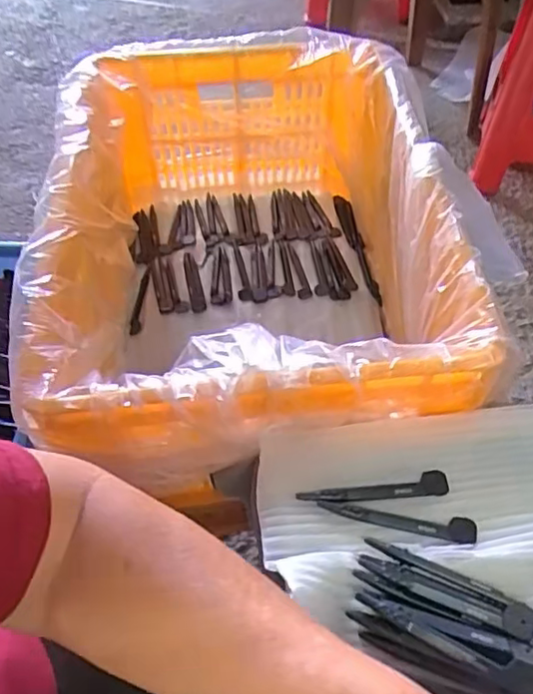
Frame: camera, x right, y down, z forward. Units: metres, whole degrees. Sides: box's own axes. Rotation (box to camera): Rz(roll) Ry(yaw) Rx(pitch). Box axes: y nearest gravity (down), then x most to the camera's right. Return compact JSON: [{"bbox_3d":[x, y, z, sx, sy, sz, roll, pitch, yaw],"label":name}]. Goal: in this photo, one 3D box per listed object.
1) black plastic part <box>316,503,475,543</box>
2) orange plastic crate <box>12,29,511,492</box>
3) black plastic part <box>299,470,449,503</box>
[{"bbox_3d":[0.083,0.109,0.391,0.097,0.007,0.017,4,51,5],"label":"black plastic part"},{"bbox_3d":[-0.019,-0.086,0.636,0.354,0.226,0.502,-5,50,-2],"label":"orange plastic crate"},{"bbox_3d":[0.070,0.092,0.407,0.097,0.008,0.016,-5,50,-2],"label":"black plastic part"}]

